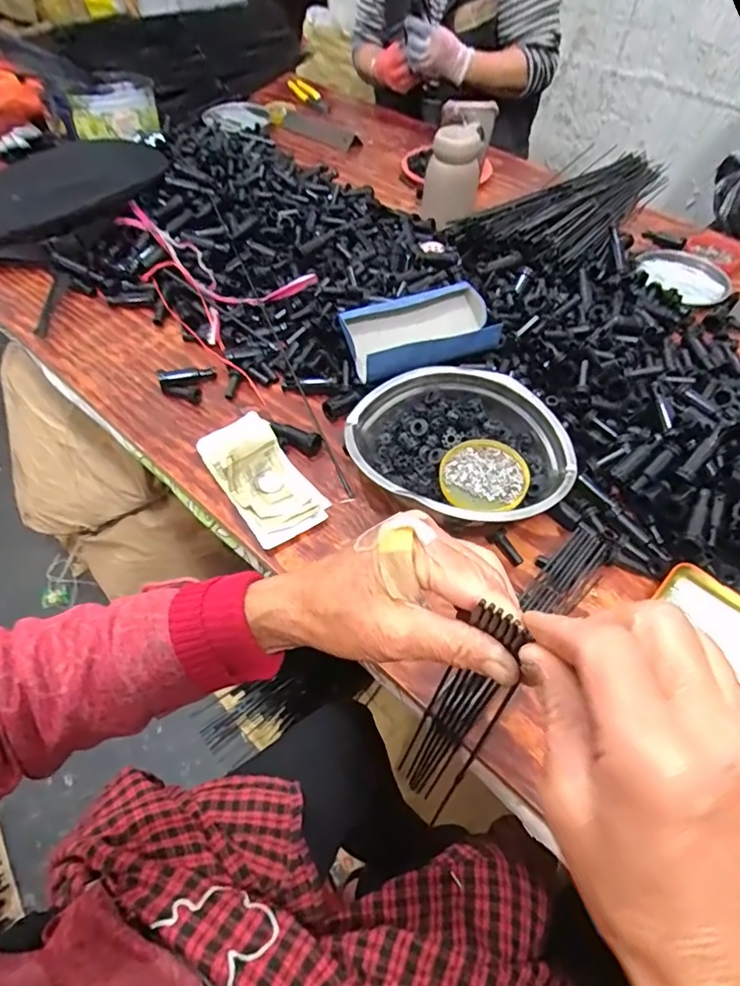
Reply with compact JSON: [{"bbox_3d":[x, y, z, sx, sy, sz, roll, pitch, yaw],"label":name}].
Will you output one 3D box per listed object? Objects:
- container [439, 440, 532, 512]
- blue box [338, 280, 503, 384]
[{"bbox_3d":[0.112,-0.015,0.536,0.083,0.020,0.085,1,55,-1],"label":"container"},{"bbox_3d":[0.061,-0.189,0.618,0.173,0.039,0.113,-16,57,-12],"label":"blue box"}]

